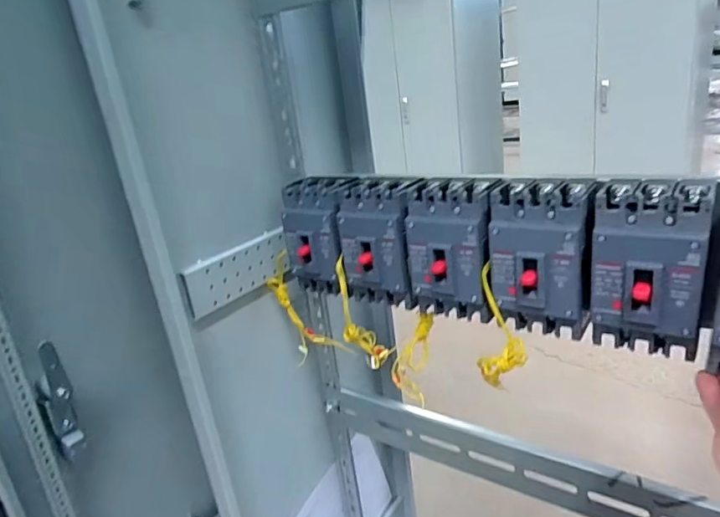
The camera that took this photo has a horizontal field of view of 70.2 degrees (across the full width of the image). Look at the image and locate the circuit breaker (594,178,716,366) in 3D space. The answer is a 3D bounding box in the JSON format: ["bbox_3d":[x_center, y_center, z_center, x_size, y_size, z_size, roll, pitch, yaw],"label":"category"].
[{"bbox_3d":[0.229,0.009,0.407,0.078,0.127,0.063,8,26,36],"label":"circuit breaker"}]

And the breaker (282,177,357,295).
[{"bbox_3d":[-0.045,-0.025,0.602,0.084,0.127,0.063,5,24,31],"label":"breaker"}]

